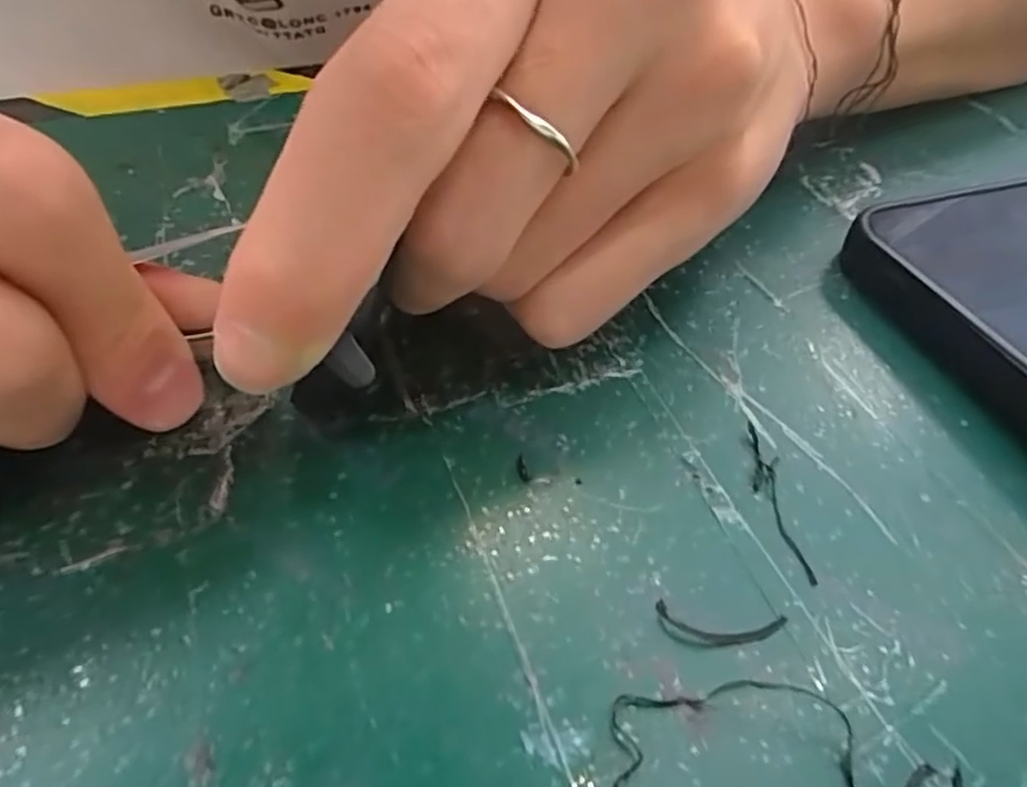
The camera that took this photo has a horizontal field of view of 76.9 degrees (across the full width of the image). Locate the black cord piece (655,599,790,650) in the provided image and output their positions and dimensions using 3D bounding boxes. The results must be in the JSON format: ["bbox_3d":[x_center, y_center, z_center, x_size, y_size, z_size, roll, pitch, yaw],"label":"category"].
[{"bbox_3d":[0.031,0.036,0.098,0.019,0.004,0.006,6,54,5],"label":"black cord piece"}]

